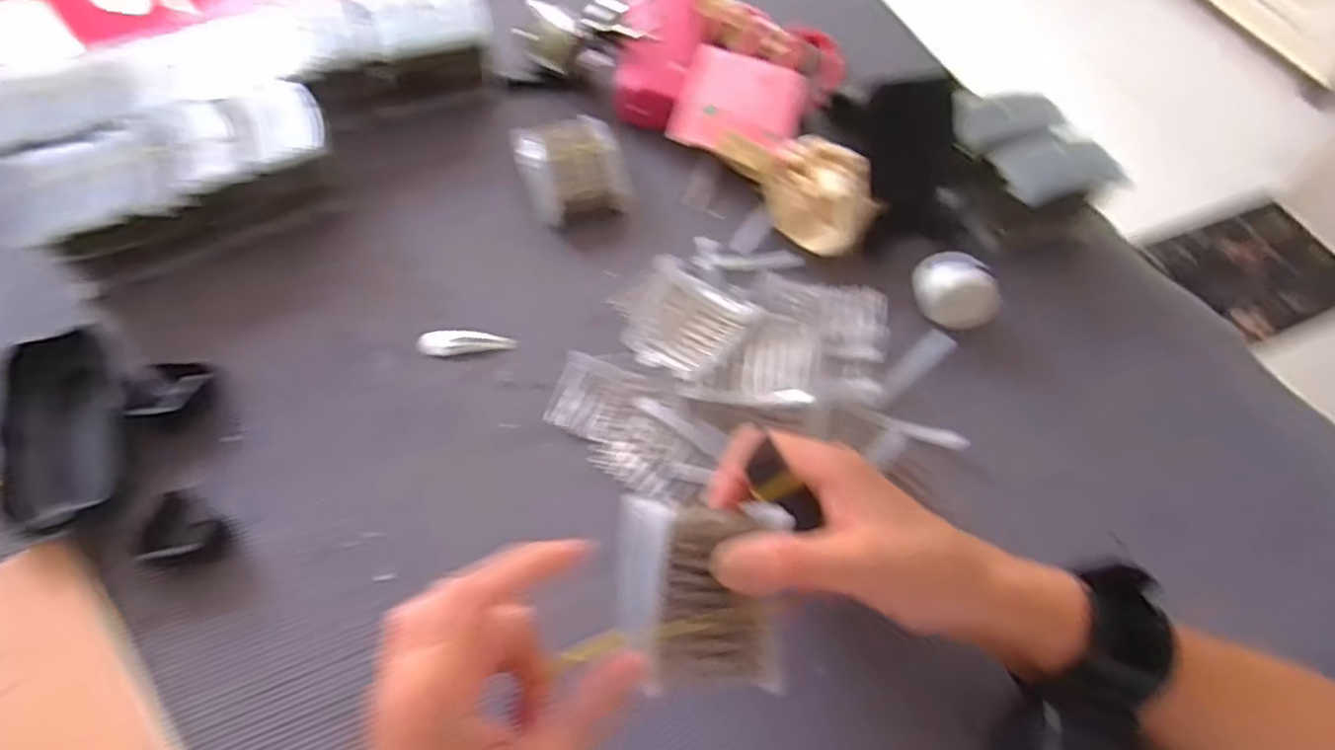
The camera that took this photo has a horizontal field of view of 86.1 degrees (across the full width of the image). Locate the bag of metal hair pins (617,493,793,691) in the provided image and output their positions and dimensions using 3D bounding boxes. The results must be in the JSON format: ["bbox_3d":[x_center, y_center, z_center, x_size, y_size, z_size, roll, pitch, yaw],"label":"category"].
[{"bbox_3d":[0.013,0.082,0.267,0.063,0.009,0.066,5,81,-13],"label":"bag of metal hair pins"}]

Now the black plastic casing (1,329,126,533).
[{"bbox_3d":[-0.302,0.025,0.354,0.049,0.016,0.103,-19,62,-12],"label":"black plastic casing"}]

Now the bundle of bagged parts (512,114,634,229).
[{"bbox_3d":[-0.059,-0.132,0.452,0.064,0.026,0.063,-17,62,-12],"label":"bundle of bagged parts"}]

